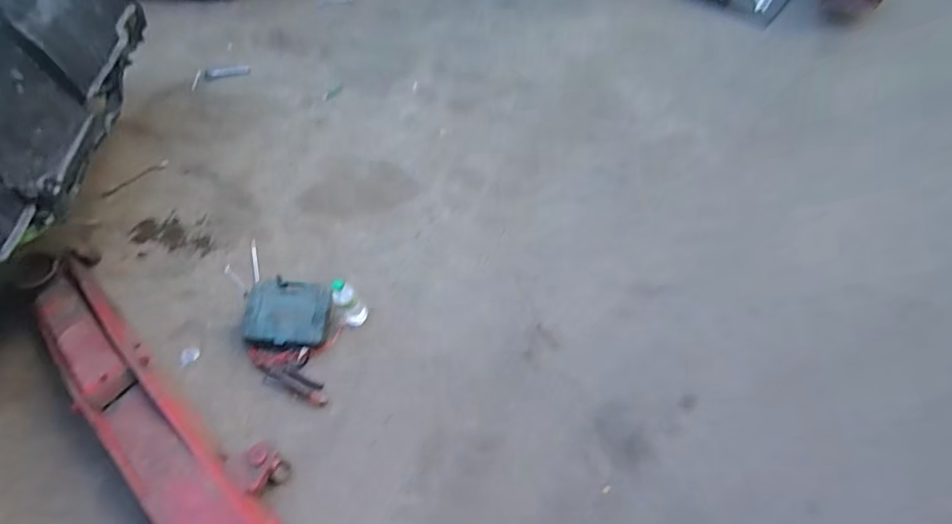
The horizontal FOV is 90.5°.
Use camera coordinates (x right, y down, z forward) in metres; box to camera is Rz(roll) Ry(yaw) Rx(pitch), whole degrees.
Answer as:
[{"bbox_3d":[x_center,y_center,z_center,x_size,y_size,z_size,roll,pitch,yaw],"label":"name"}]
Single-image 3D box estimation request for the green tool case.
[{"bbox_3d":[-0.561,0.159,1.399,0.258,0.071,0.205,5,63,5],"label":"green tool case"}]

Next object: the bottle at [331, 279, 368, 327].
[{"bbox_3d":[-0.365,0.119,1.343,0.070,0.180,0.076,-1,63,2],"label":"bottle"}]

